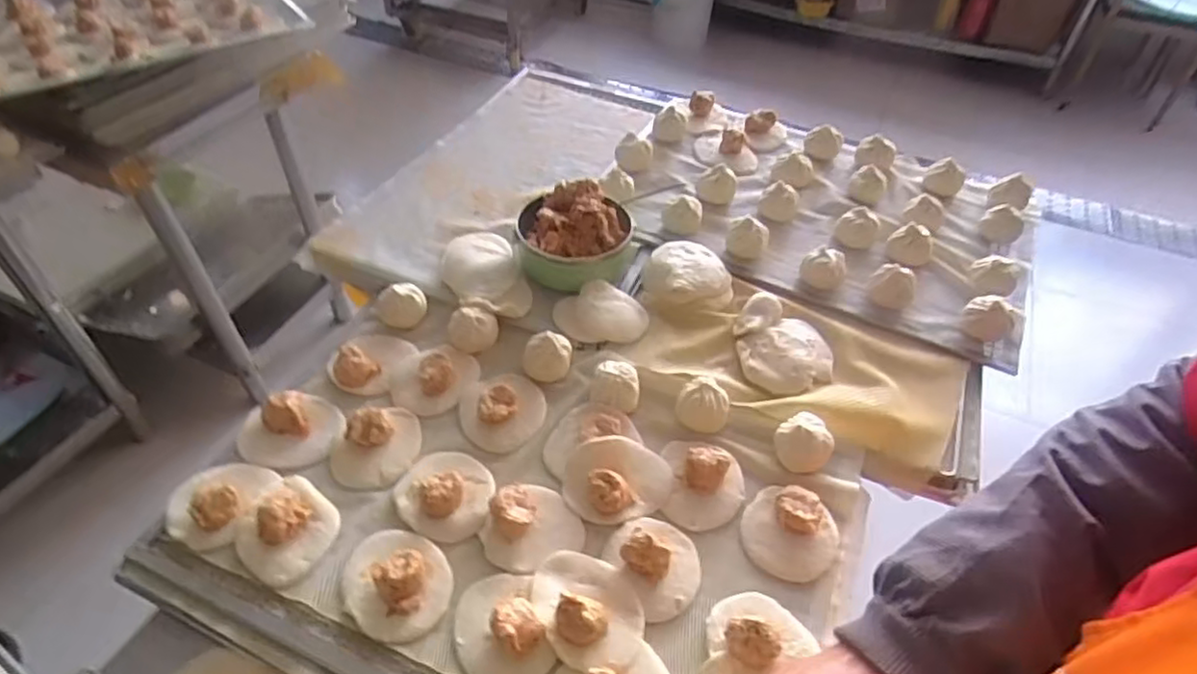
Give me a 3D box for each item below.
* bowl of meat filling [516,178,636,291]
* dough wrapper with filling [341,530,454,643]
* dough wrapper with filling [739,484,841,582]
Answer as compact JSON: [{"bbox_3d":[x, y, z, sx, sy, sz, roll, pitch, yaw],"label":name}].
[{"bbox_3d":[-0.030,-0.127,0.859,0.144,0.077,0.131,9,46,5],"label":"bowl of meat filling"},{"bbox_3d":[-0.174,0.206,0.578,0.087,0.026,0.101,-29,54,-28],"label":"dough wrapper with filling"},{"bbox_3d":[0.175,0.176,0.611,0.084,0.035,0.079,2,45,-2],"label":"dough wrapper with filling"}]

